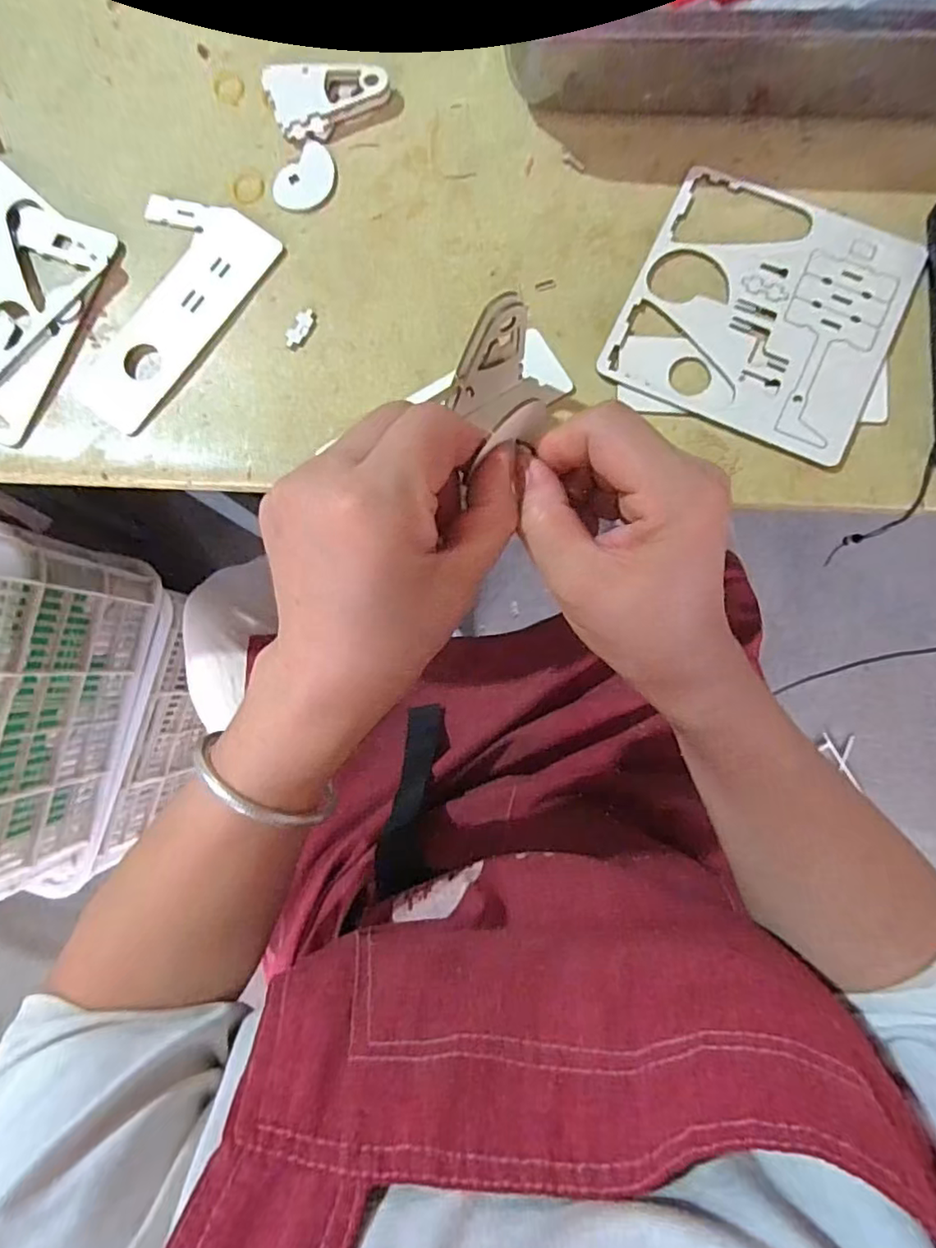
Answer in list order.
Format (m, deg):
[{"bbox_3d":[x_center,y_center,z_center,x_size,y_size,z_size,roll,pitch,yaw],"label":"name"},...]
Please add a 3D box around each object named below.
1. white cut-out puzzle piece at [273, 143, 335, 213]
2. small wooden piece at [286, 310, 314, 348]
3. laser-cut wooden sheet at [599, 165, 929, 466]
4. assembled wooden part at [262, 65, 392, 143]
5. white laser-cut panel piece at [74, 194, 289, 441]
[{"bbox_3d":[-0.097,-0.270,0.360,0.031,0.004,0.044,38,89,5],"label":"white cut-out puzzle piece"},{"bbox_3d":[-0.099,-0.174,0.350,0.010,0.004,0.025,29,88,5],"label":"small wooden piece"},{"bbox_3d":[0.167,-0.177,0.335,0.143,0.004,0.141,25,85,7],"label":"laser-cut wooden sheet"},{"bbox_3d":[-0.086,-0.318,0.361,0.075,0.010,0.044,-2,86,3],"label":"assembled wooden part"},{"bbox_3d":[-0.185,-0.189,0.352,0.081,0.005,0.146,35,89,5],"label":"white laser-cut panel piece"}]

